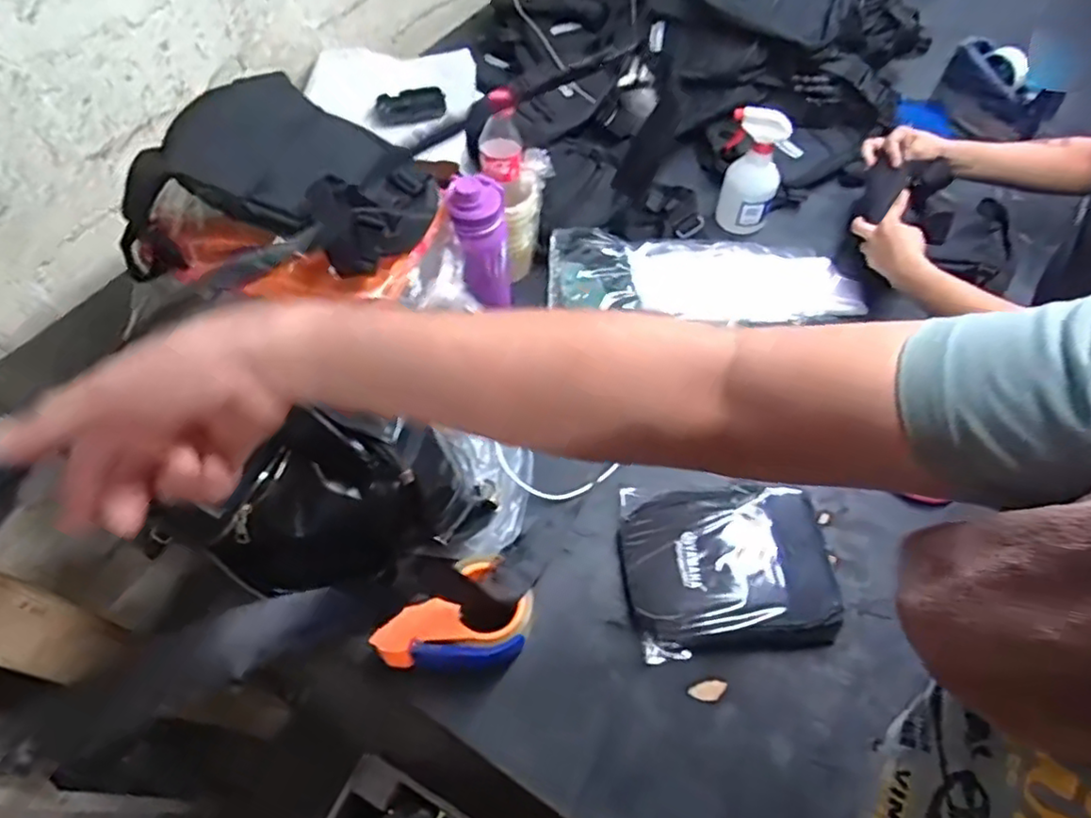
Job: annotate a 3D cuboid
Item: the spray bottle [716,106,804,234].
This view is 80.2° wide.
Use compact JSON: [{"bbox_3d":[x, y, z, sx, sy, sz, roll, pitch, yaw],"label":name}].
[{"bbox_3d":[0.318,-0.376,0.973,0.095,0.171,0.105,19,59,11],"label":"spray bottle"}]

